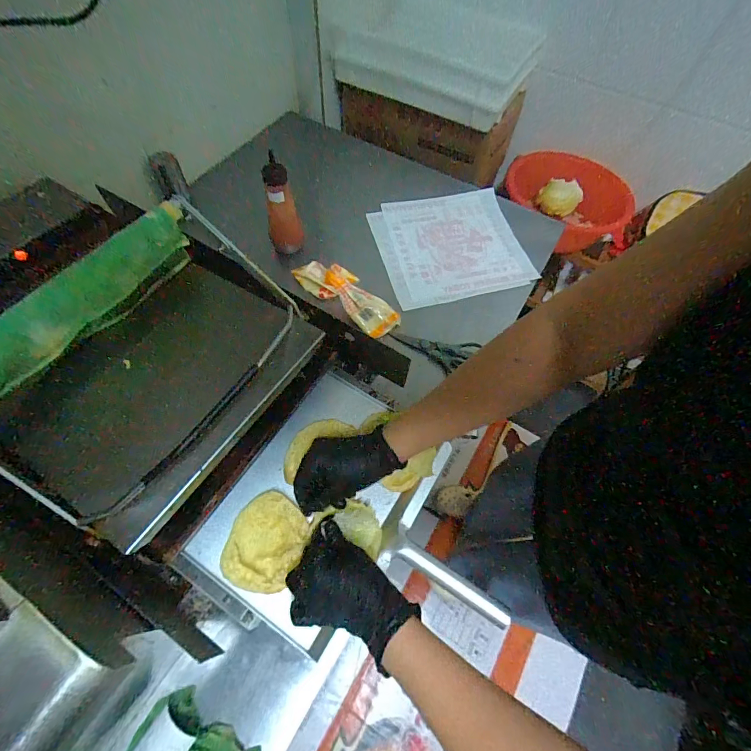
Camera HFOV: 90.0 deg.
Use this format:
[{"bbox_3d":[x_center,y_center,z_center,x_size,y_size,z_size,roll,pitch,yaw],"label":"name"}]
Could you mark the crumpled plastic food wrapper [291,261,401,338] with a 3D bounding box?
[{"bbox_3d":[-0.058,-0.163,0.722,0.233,0.040,0.080,37,67,16],"label":"crumpled plastic food wrapper"}]

